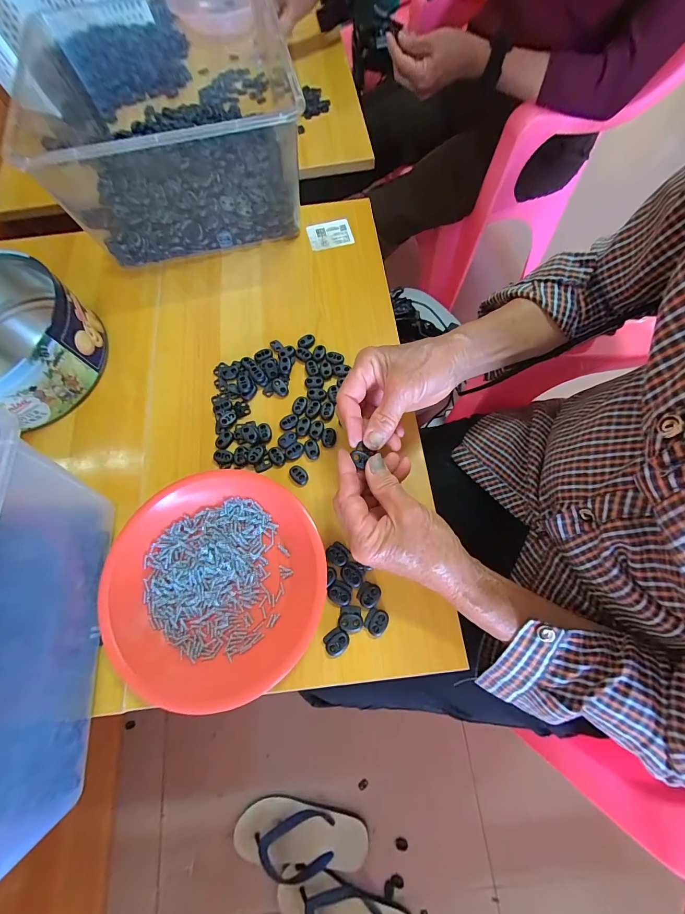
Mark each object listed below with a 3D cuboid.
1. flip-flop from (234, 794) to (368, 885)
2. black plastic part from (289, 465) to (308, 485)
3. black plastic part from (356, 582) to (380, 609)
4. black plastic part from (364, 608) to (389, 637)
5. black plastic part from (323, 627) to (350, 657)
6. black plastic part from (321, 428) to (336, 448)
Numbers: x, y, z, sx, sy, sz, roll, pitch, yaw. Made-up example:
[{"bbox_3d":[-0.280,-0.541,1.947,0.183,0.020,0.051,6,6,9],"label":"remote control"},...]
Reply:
[{"bbox_3d":[-0.076,0.690,0.623,0.238,0.051,0.104,9,70,5],"label":"flip-flop"},{"bbox_3d":[-0.046,0.018,0.360,0.023,0.004,0.015,41,76,15],"label":"black plastic part"},{"bbox_3d":[0.024,0.126,0.317,0.019,0.004,0.021,27,73,11],"label":"black plastic part"},{"bbox_3d":[0.030,0.147,0.311,0.019,0.005,0.022,36,75,14],"label":"black plastic part"},{"bbox_3d":[-0.006,0.162,0.306,0.022,0.005,0.019,-40,73,-12],"label":"black plastic part"},{"bbox_3d":[-0.015,-0.022,0.373,0.015,0.004,0.021,-1,70,2],"label":"black plastic part"}]

